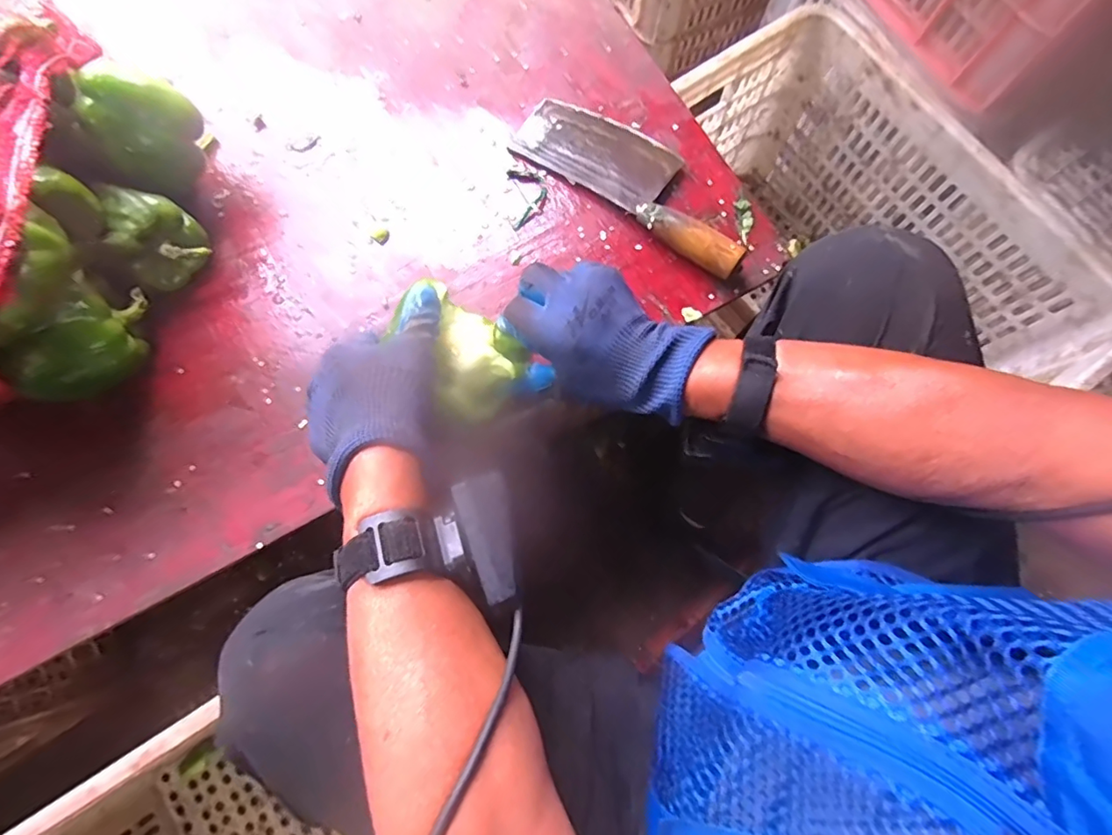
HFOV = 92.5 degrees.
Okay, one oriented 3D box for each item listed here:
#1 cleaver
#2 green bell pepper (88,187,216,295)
[{"bbox_3d":[0.075,-0.225,0.487,0.242,0.034,0.086,36,80,7],"label":"cleaver"},{"bbox_3d":[-0.336,-0.152,0.453,0.061,0.070,0.063,-24,78,-6],"label":"green bell pepper"}]

